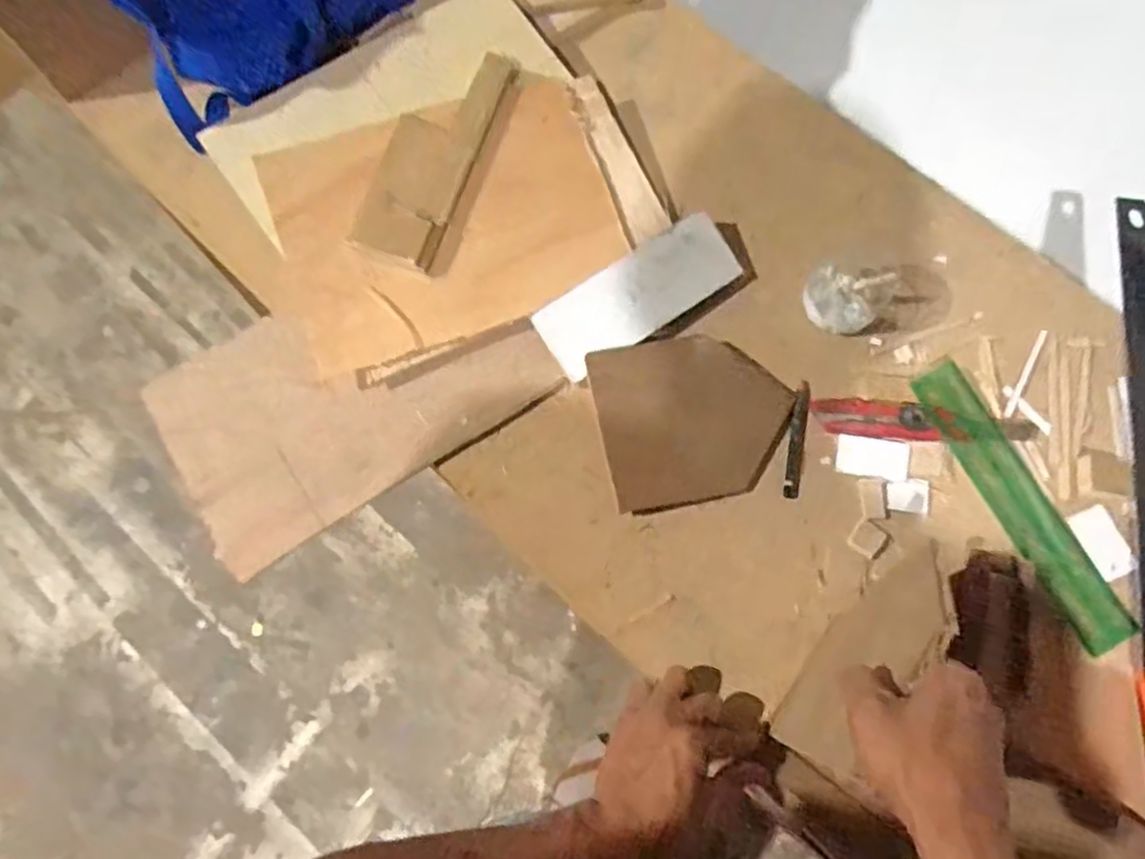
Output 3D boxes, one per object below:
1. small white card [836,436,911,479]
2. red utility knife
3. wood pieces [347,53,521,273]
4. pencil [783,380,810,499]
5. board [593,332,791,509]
[{"bbox_3d":[0.250,0.023,0.590,0.059,0.004,0.033,7,72,4],"label":"small white card"},{"bbox_3d":[0.300,-0.004,0.602,0.187,0.011,0.033,5,72,3],"label":"red utility knife"},{"bbox_3d":[-0.116,-0.240,0.608,0.072,0.008,0.215,23,79,-9],"label":"wood pieces"},{"bbox_3d":[0.192,0.008,0.605,0.014,0.007,0.102,11,72,5],"label":"pencil"},{"bbox_3d":[0.103,-0.011,0.595,0.158,0.007,0.136,-11,81,-9],"label":"board"}]

